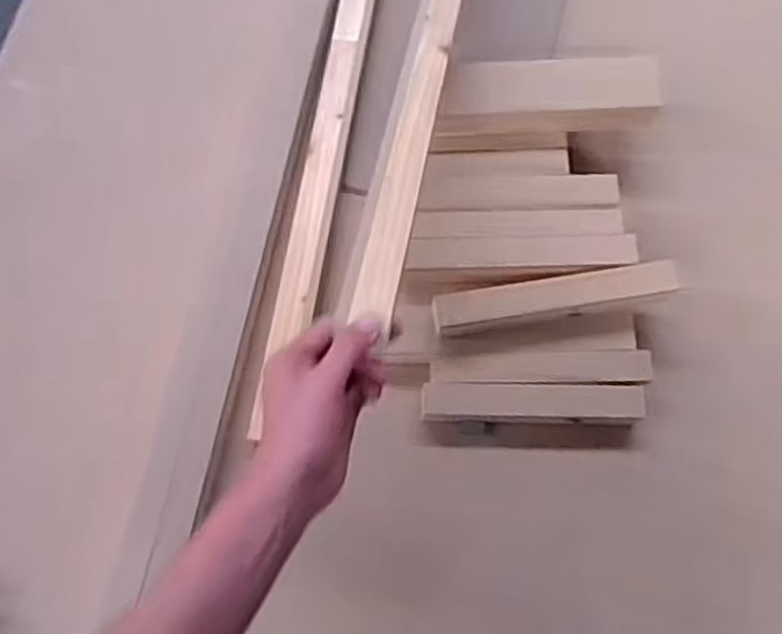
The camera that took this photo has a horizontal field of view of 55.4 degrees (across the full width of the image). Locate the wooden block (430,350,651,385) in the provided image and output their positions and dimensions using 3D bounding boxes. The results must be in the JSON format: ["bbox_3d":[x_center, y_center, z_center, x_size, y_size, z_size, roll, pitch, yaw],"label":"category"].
[{"bbox_3d":[0.144,0.050,0.723,0.207,0.020,0.030,-1,72,0],"label":"wooden block"}]

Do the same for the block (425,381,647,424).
[{"bbox_3d":[0.137,0.085,0.727,0.211,0.030,0.036,0,72,0],"label":"block"}]

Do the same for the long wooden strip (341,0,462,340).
[{"bbox_3d":[0.046,-0.287,0.711,0.037,0.019,0.691,10,57,3],"label":"long wooden strip"}]

